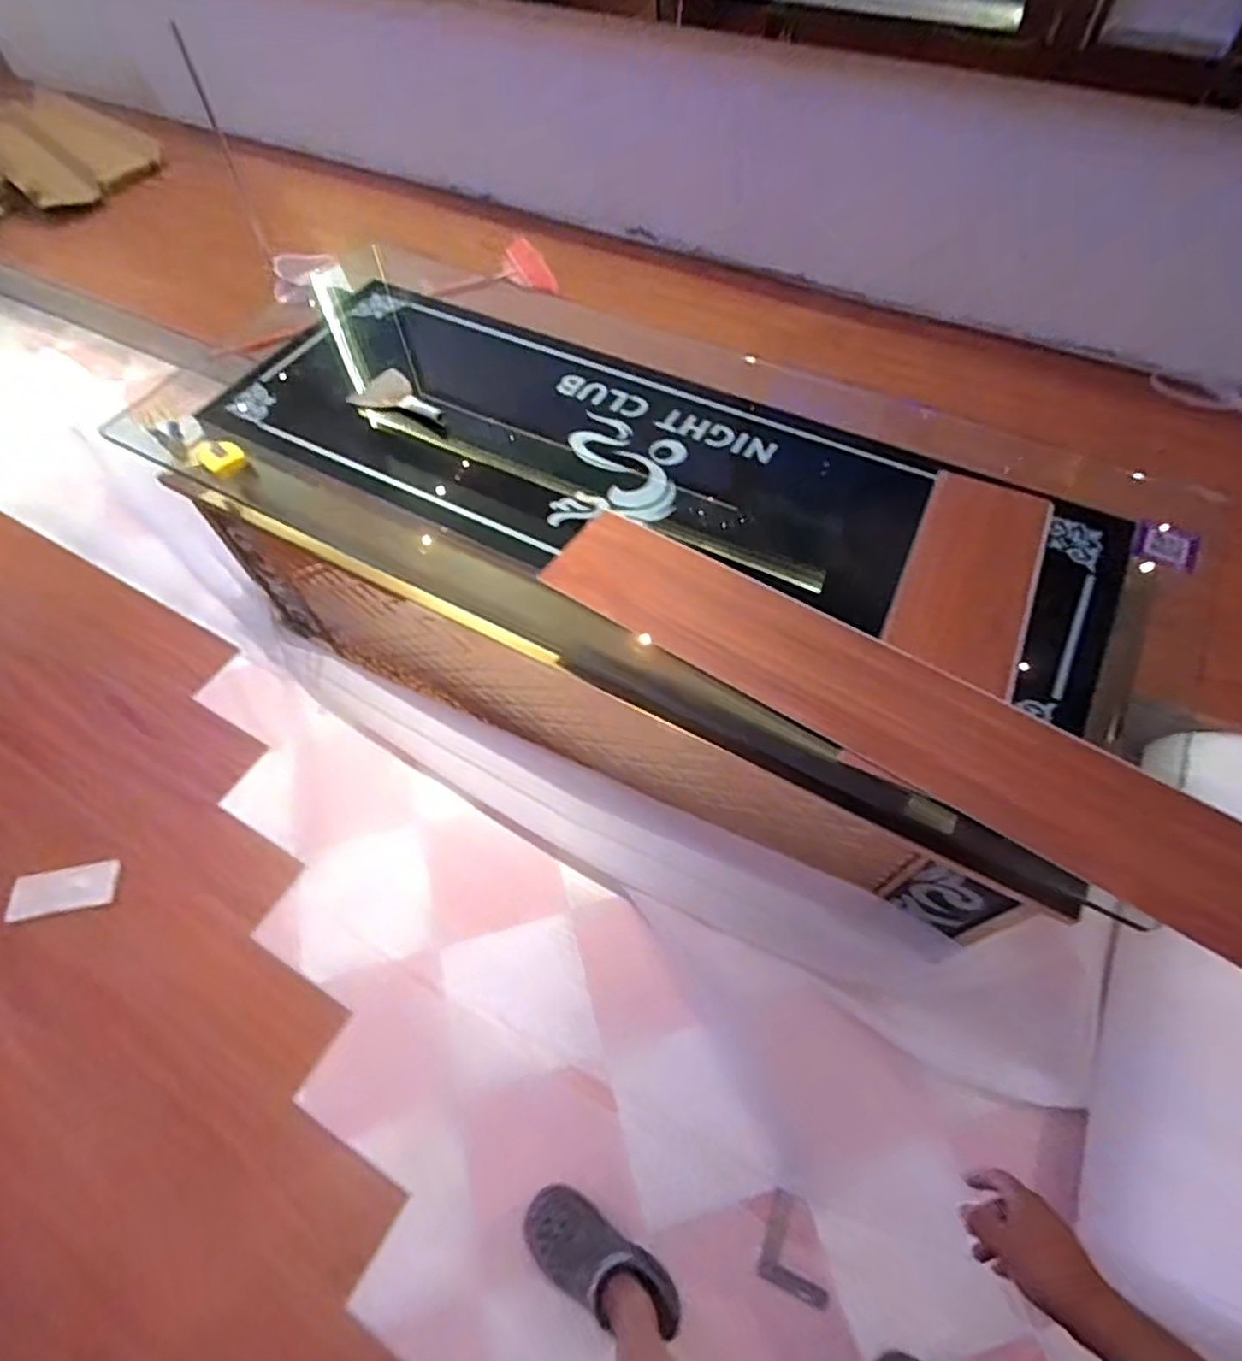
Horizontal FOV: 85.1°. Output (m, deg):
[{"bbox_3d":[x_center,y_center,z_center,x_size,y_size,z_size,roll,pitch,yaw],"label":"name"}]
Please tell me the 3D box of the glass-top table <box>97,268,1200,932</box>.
[{"bbox_3d":[-0.002,-0.204,1.409,1.741,0.664,0.718,26,65,16],"label":"glass-top table"}]

